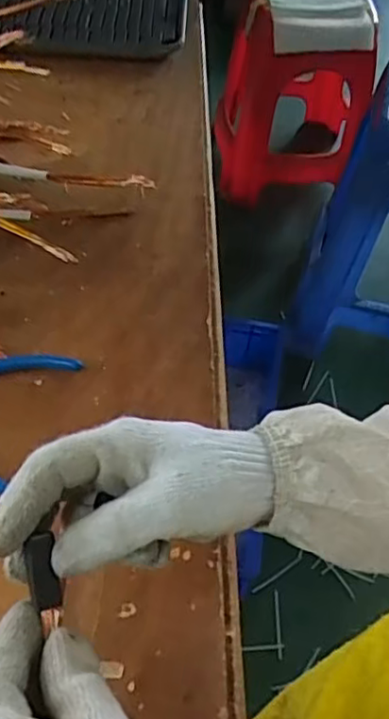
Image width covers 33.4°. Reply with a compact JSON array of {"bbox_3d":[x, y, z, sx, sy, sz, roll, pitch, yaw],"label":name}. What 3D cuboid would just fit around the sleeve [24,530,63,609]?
[{"bbox_3d":[-0.070,0.097,0.299,0.014,0.004,0.034,-9,77,-9],"label":"sleeve"}]

